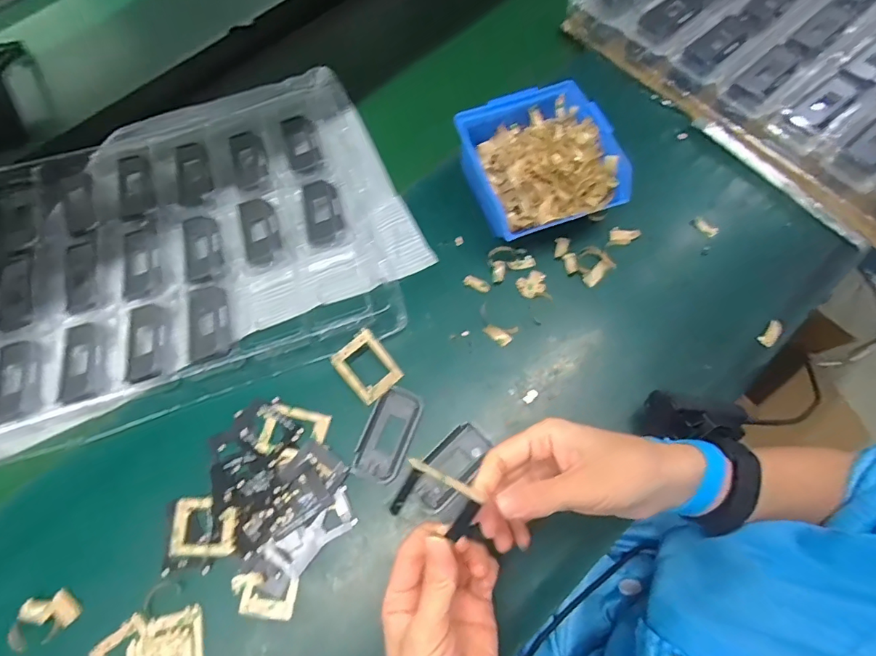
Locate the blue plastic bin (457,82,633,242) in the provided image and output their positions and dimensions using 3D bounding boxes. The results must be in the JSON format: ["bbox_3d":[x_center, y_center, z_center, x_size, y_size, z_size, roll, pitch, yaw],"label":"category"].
[{"bbox_3d":[0.092,-0.158,0.452,0.130,0.066,0.147,-16,70,-5],"label":"blue plastic bin"}]

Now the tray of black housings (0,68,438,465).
[{"bbox_3d":[-0.298,-0.073,0.449,0.524,0.025,0.330,-21,68,-6],"label":"tray of black housings"}]

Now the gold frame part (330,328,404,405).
[{"bbox_3d":[-0.060,0.033,0.405,0.042,0.005,0.053,-40,95,-12],"label":"gold frame part"}]

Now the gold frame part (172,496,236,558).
[{"bbox_3d":[-0.182,0.155,0.367,0.053,0.006,0.043,-5,67,1],"label":"gold frame part"}]

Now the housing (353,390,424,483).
[{"bbox_3d":[-0.041,0.088,0.390,0.039,0.004,0.076,18,69,10],"label":"housing"}]

